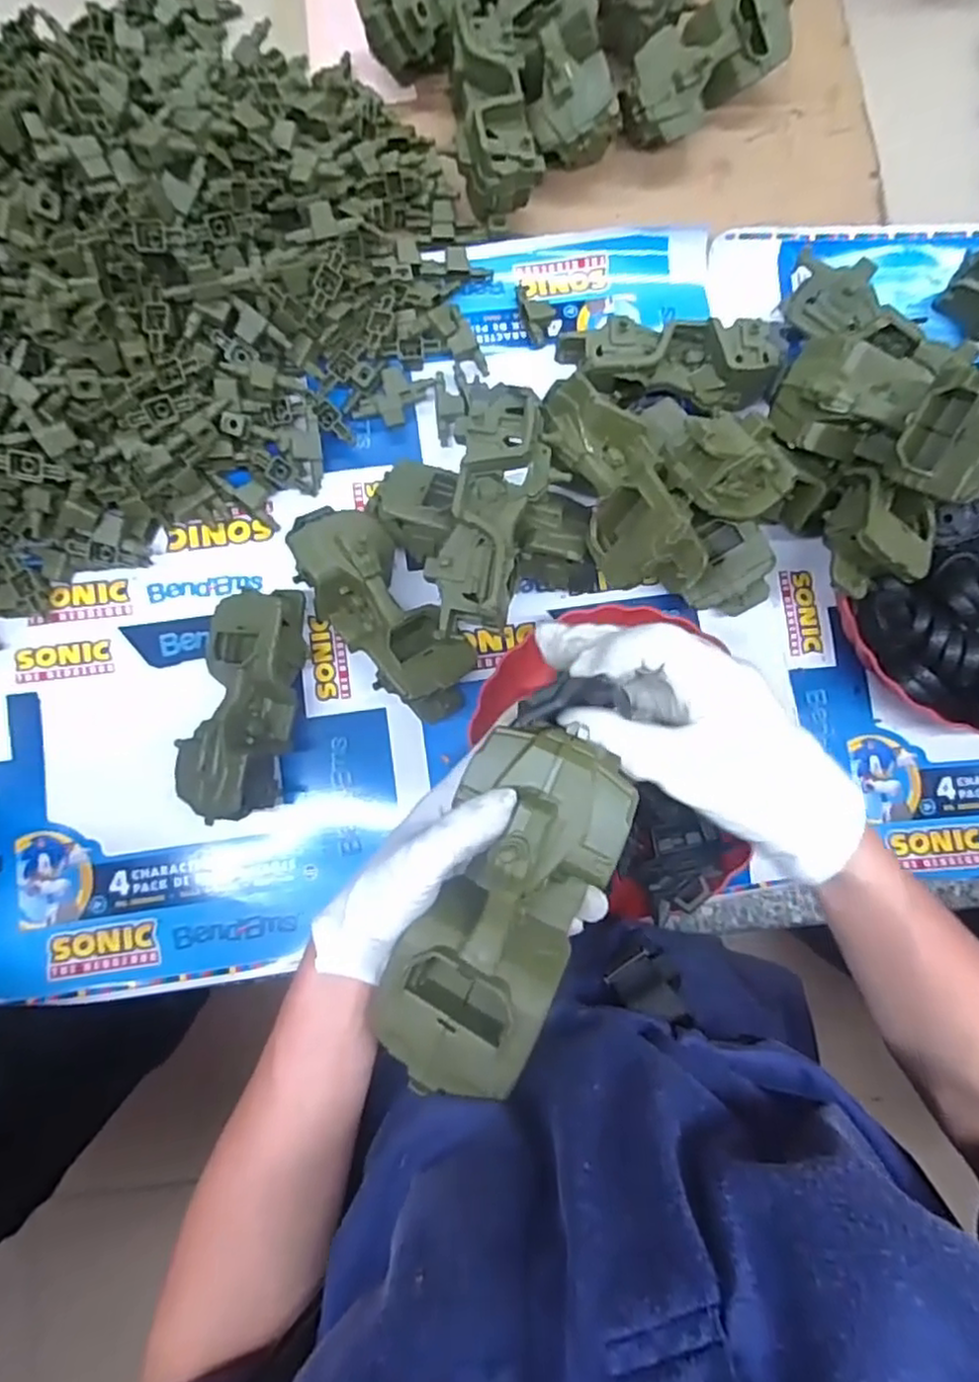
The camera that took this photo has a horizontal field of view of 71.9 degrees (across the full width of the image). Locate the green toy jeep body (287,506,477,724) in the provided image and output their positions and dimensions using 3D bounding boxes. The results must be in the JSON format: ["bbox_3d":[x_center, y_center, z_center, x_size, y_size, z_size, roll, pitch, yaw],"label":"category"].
[{"bbox_3d":[-0.087,-0.064,0.558,0.083,0.075,0.194,-36,85,-6],"label":"green toy jeep body"}]

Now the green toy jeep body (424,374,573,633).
[{"bbox_3d":[0.002,-0.134,0.494,0.078,0.045,0.183,11,82,0],"label":"green toy jeep body"}]

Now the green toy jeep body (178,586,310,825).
[{"bbox_3d":[-0.196,0.008,0.544,0.076,0.075,0.182,9,82,-1],"label":"green toy jeep body"}]

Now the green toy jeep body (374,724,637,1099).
[{"bbox_3d":[0.006,0.103,0.322,0.071,0.048,0.172,23,99,1],"label":"green toy jeep body"}]

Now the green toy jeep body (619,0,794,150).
[{"bbox_3d":[0.200,-0.585,0.632,0.172,0.077,0.089,-43,86,-7],"label":"green toy jeep body"}]

